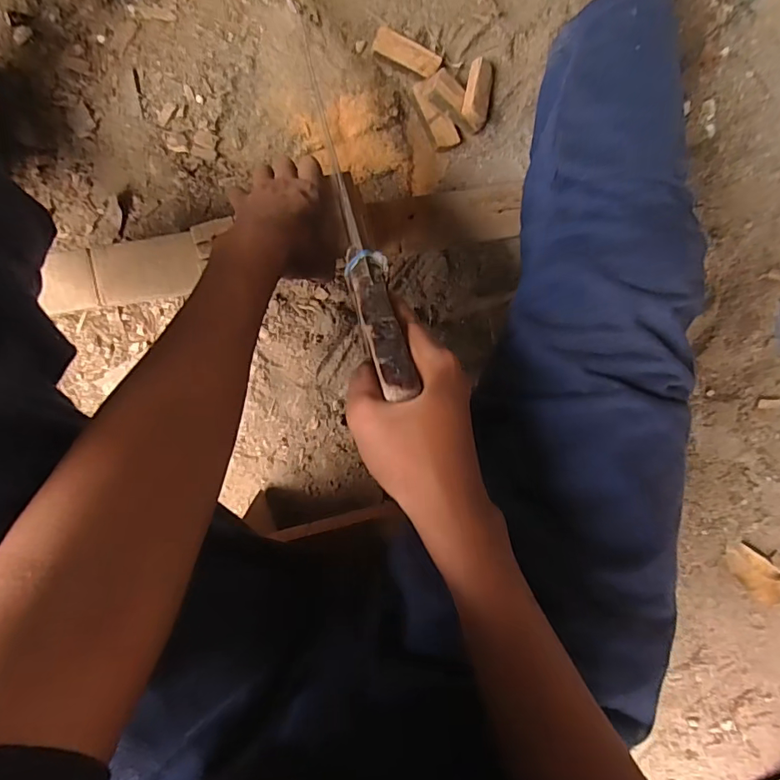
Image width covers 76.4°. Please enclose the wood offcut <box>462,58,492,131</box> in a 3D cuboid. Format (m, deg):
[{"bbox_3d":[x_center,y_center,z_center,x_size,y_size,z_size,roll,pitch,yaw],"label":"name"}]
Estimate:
[{"bbox_3d":[0.090,-0.306,0.511,0.026,0.024,0.075,12,81,-6],"label":"wood offcut"}]

